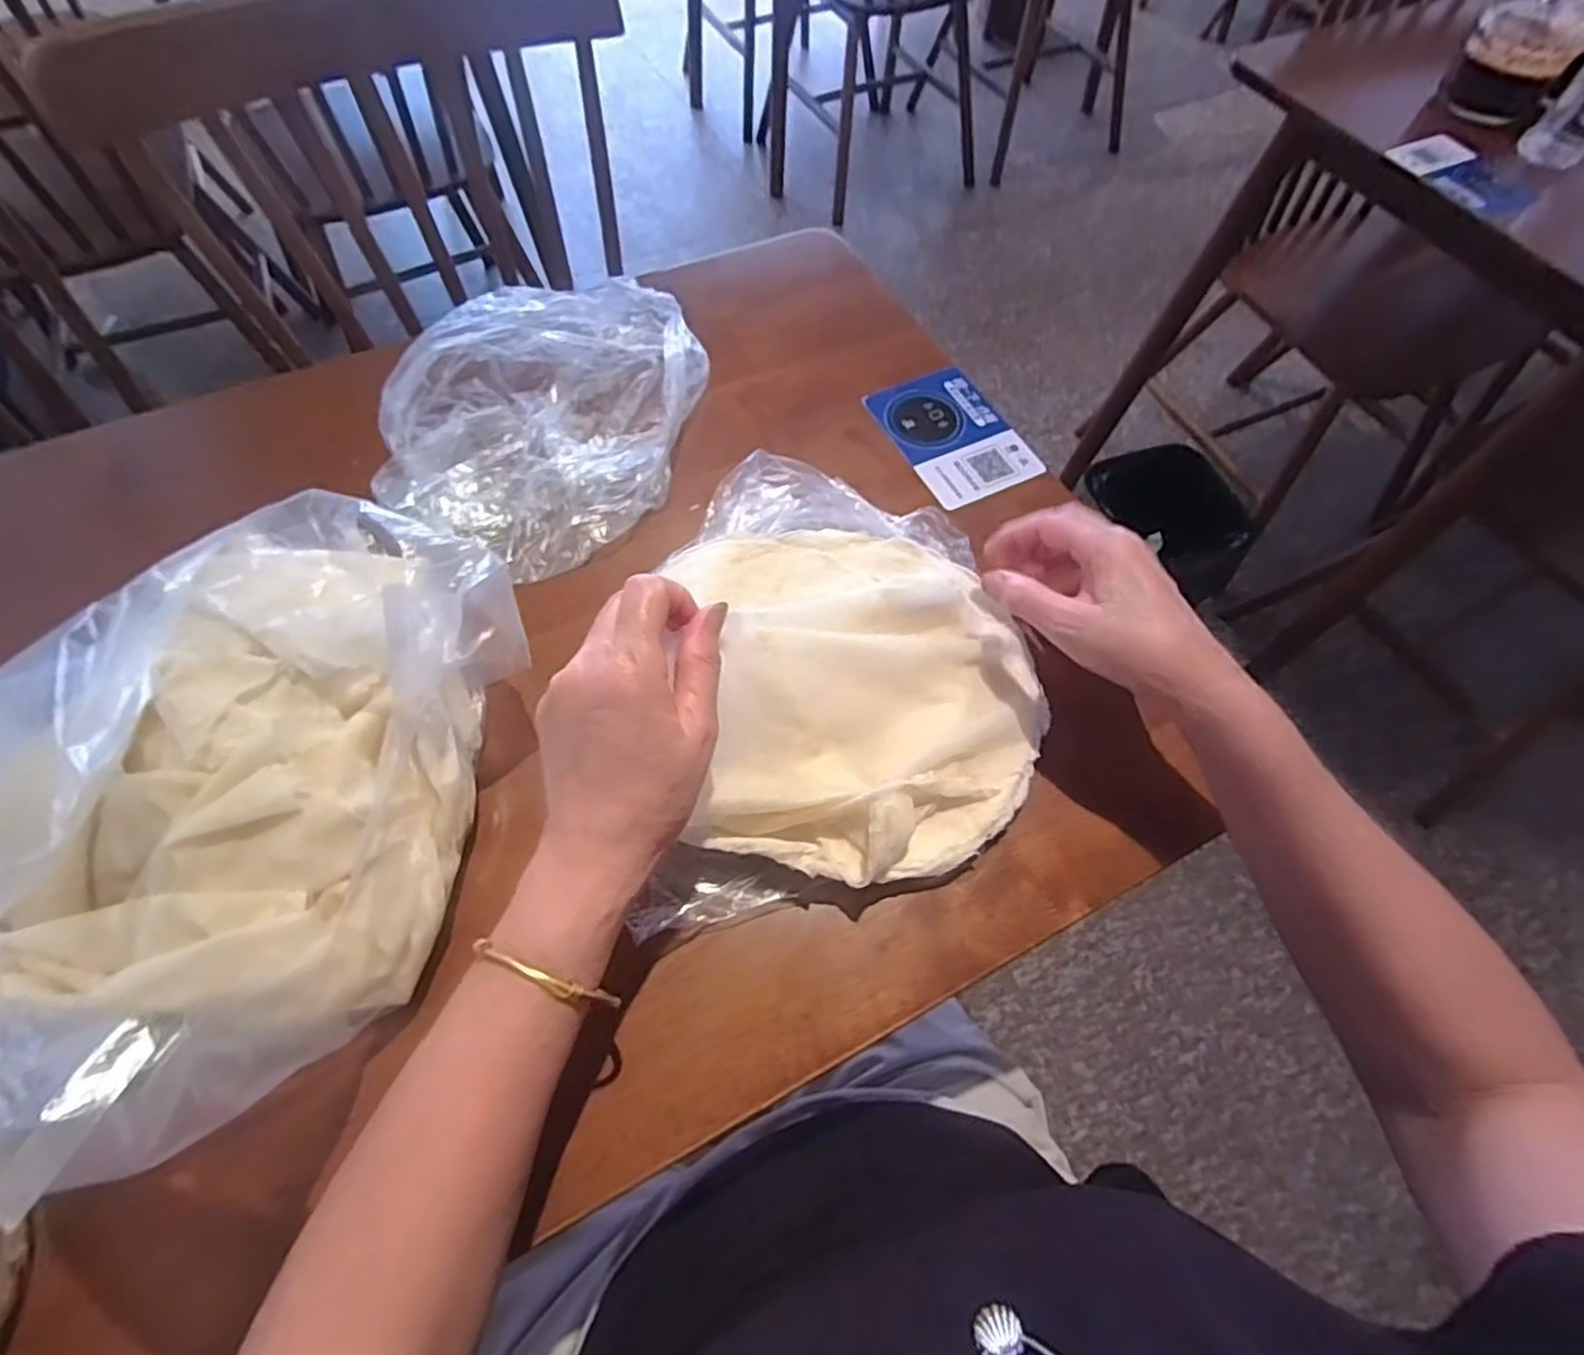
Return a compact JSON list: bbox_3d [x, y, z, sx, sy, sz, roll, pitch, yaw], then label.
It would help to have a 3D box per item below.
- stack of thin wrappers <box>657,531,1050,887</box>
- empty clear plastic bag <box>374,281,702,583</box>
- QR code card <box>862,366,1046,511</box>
[{"bbox_3d":[0.044,-0.008,0.393,0.196,0.066,0.216,-5,63,-5],"label":"stack of thin wrappers"},{"bbox_3d":[-0.164,-0.194,0.499,0.196,0.043,0.260,26,65,11],"label":"empty clear plastic bag"},{"bbox_3d":[0.118,-0.179,0.529,0.087,0.006,0.120,-23,66,-15],"label":"QR code card"}]

